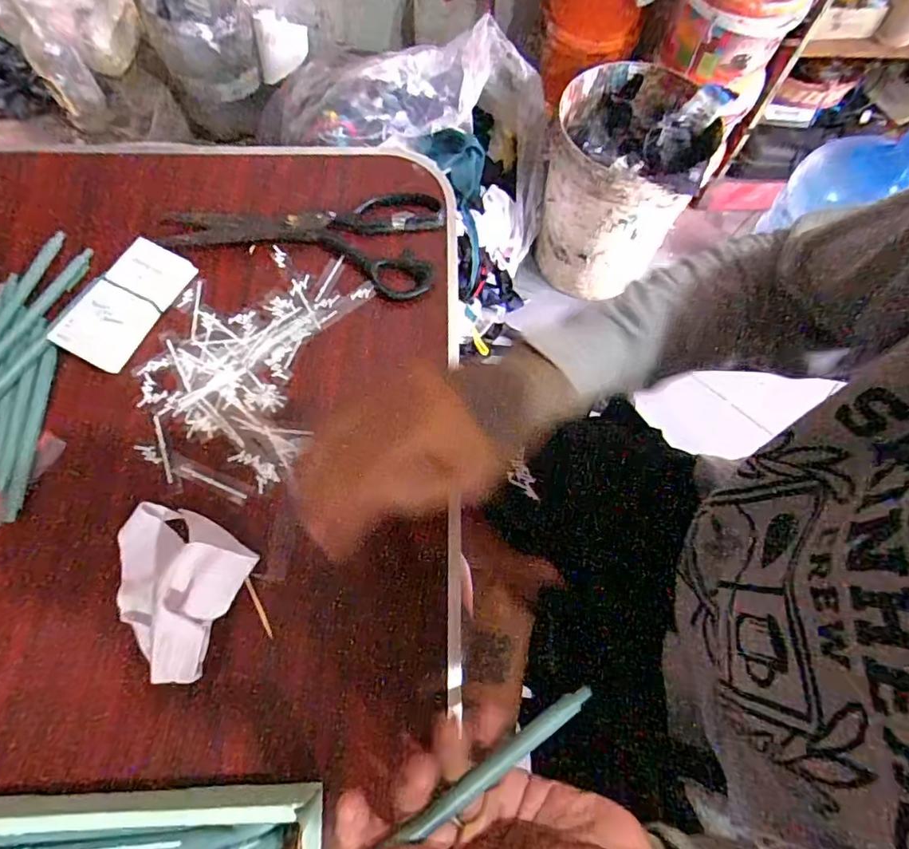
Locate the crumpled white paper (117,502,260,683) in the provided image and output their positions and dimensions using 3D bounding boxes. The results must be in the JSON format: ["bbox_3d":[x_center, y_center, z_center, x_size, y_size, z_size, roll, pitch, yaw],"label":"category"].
[{"bbox_3d":[-0.195,0.106,0.356,0.097,0.034,0.095,21,70,7],"label":"crumpled white paper"}]

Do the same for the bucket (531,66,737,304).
[{"bbox_3d":[0.332,-0.494,1.125,0.279,0.353,0.281,0,69,-1],"label":"bucket"}]

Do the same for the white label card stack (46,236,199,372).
[{"bbox_3d":[-0.272,-0.102,0.440,0.058,0.010,0.111,30,74,-6],"label":"white label card stack"}]

